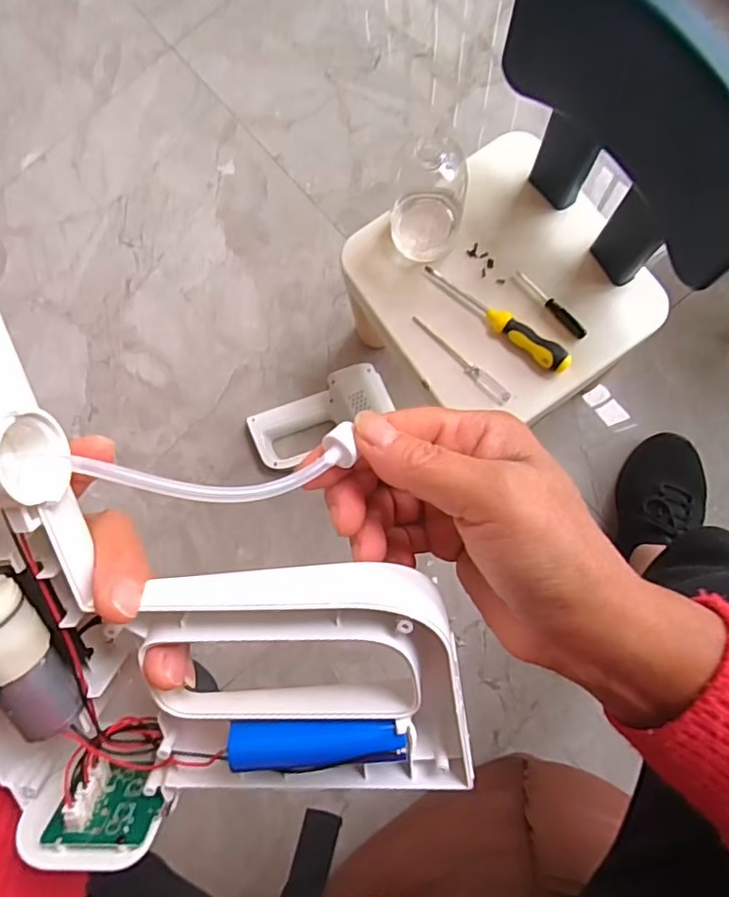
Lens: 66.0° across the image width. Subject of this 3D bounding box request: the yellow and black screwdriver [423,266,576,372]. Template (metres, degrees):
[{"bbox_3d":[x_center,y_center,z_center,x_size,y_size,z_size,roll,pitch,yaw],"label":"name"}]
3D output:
[{"bbox_3d":[0.124,-0.123,0.521,0.158,0.019,0.025,40,89,10],"label":"yellow and black screwdriver"}]

